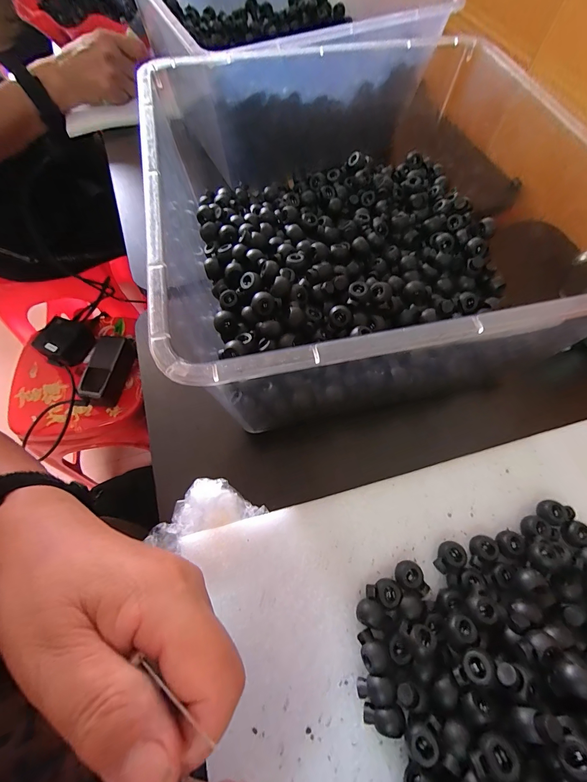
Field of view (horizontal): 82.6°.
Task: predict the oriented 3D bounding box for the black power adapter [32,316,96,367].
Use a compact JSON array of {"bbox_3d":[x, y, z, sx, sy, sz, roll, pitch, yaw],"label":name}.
[{"bbox_3d":[-0.454,-0.099,0.662,0.084,0.045,0.093,34,68,15],"label":"black power adapter"}]

